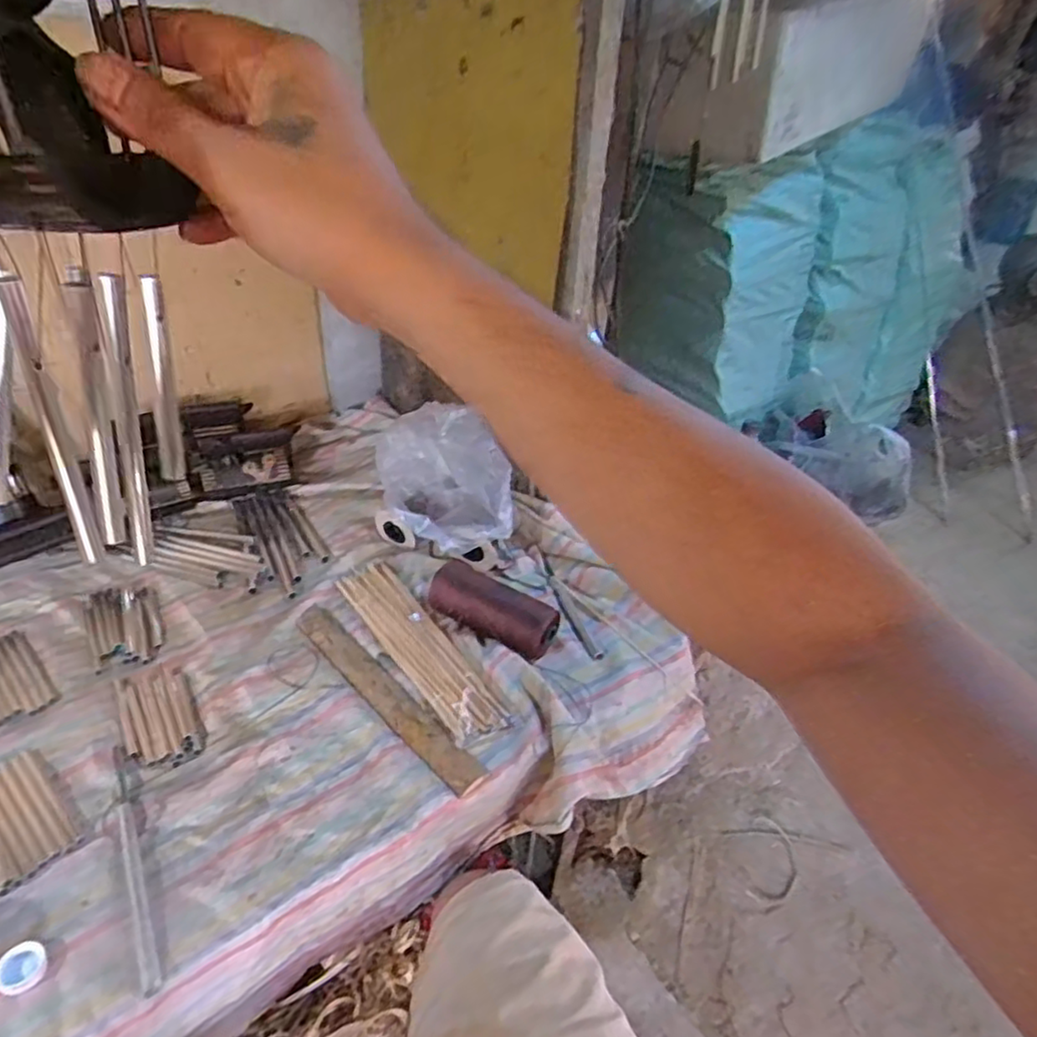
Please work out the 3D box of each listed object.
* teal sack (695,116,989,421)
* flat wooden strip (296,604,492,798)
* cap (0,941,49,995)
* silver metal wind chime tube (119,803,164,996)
[{"bbox_3d":[0.618,-0.428,1.280,0.675,0.510,0.207,-18,36,-30],"label":"teal sack"},{"bbox_3d":[-0.149,0.186,0.729,0.041,0.011,0.310,-28,47,-36],"label":"flat wooden strip"},{"bbox_3d":[-0.364,0.327,0.489,0.036,0.008,0.031,25,38,33],"label":"cap"},{"bbox_3d":[-0.307,0.295,0.540,0.012,0.006,0.171,-17,36,-28],"label":"silver metal wind chime tube"}]

